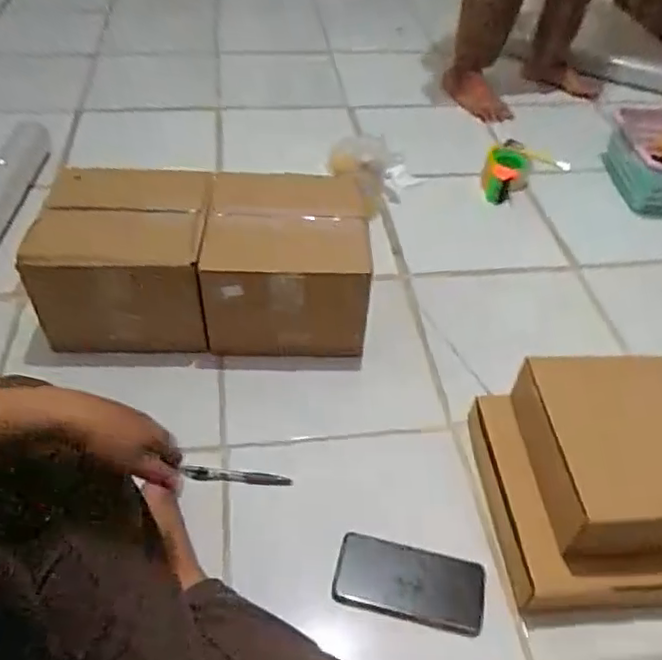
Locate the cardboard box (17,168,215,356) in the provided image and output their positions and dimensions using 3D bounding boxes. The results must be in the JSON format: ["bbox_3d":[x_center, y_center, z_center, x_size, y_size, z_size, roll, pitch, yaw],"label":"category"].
[{"bbox_3d":[-0.296,-0.109,0.923,0.224,0.169,0.230,1,46,-3],"label":"cardboard box"}]

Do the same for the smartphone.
[{"bbox_3d":[0.088,0.278,0.686,0.160,0.006,0.082,12,46,8],"label":"smartphone"}]

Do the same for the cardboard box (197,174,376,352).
[{"bbox_3d":[-0.065,-0.099,0.931,0.223,0.186,0.210,1,46,-2],"label":"cardboard box"}]

